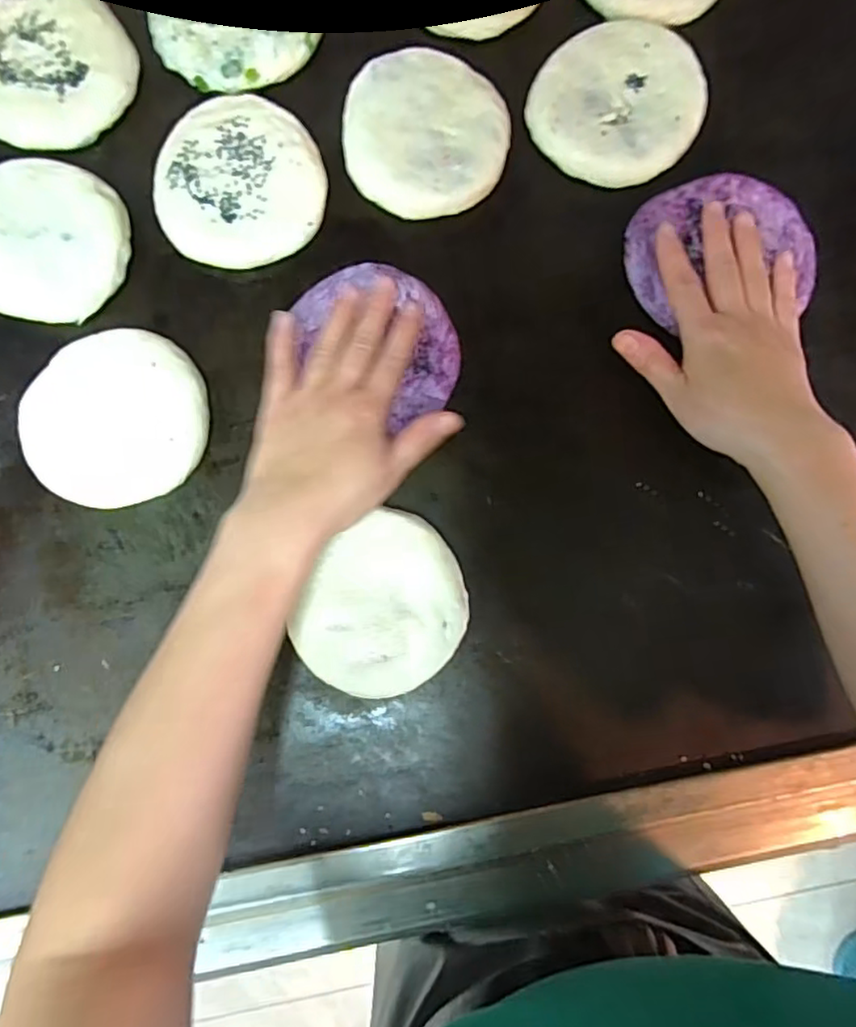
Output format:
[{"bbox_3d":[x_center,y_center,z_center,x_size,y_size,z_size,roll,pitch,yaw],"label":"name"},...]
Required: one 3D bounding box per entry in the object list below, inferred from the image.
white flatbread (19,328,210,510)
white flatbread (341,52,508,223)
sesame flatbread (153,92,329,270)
[{"bbox_3d":[-0.205,-0.063,0.414,0.114,0.020,0.112,0,83,1],"label":"white flatbread"},{"bbox_3d":[-0.002,-0.264,0.437,0.110,0.021,0.112,0,83,1],"label":"white flatbread"},{"bbox_3d":[-0.132,-0.231,0.435,0.112,0.023,0.118,0,83,1],"label":"sesame flatbread"}]

